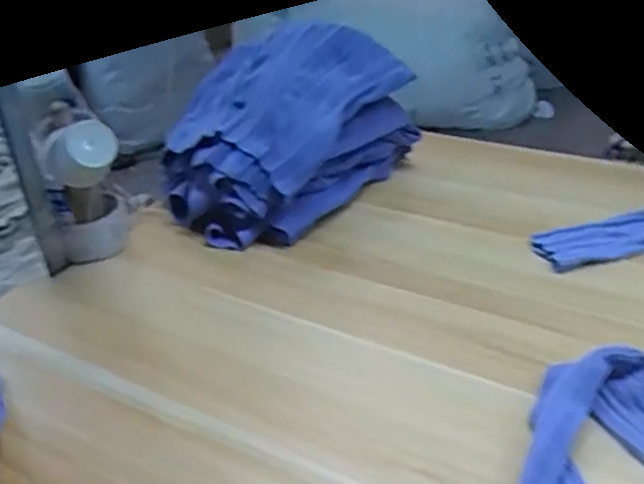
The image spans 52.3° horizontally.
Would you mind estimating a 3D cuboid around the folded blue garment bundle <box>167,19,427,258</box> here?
[{"bbox_3d":[-0.055,-0.136,0.792,0.215,0.189,0.273,19,37,35],"label":"folded blue garment bundle"}]

